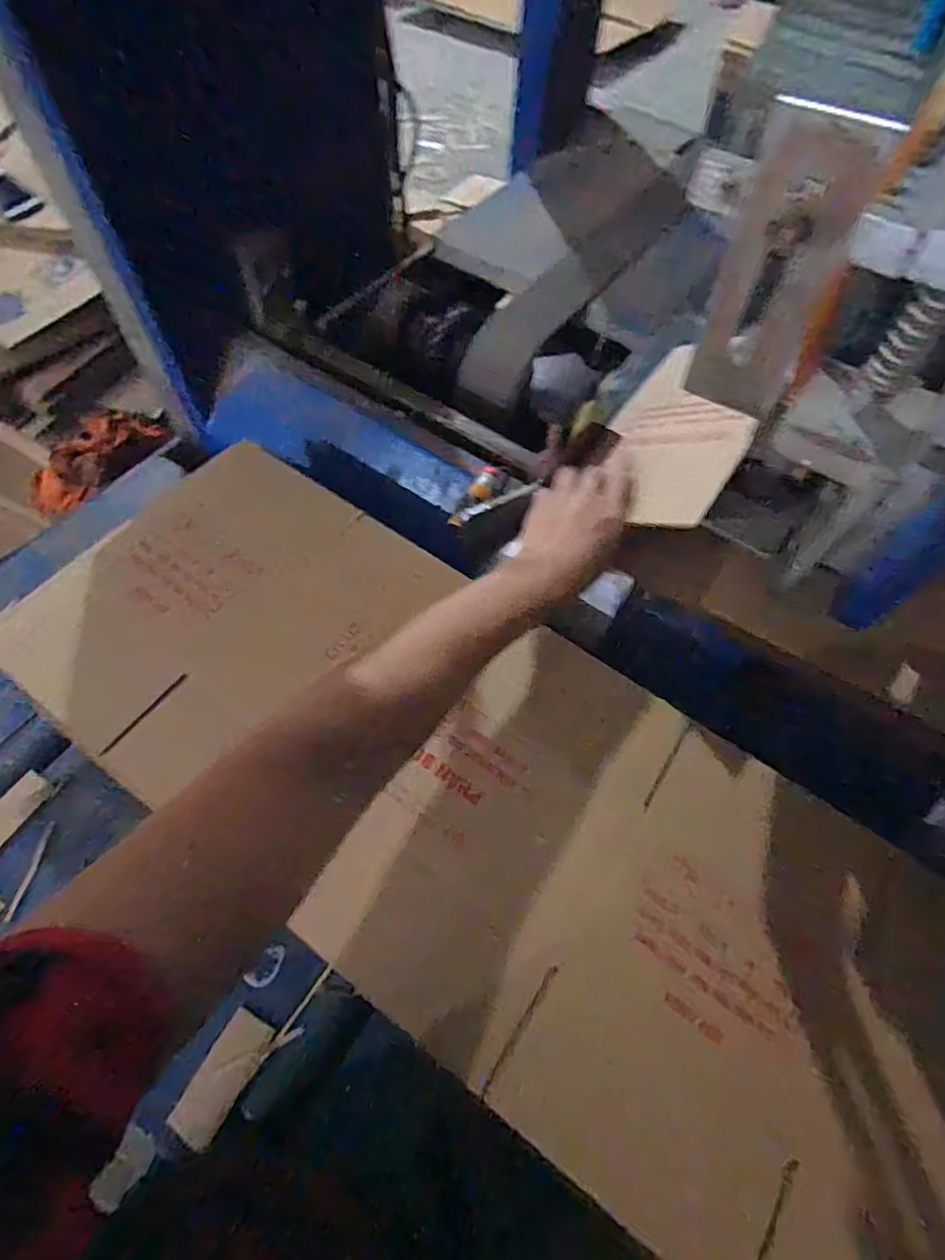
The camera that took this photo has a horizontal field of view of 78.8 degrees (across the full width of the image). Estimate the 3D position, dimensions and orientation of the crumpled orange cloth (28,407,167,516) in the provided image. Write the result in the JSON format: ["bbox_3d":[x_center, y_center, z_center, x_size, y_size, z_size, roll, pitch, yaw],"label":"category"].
[{"bbox_3d":[-0.783,-0.329,1.150,0.293,0.090,0.107,-38,67,8],"label":"crumpled orange cloth"}]

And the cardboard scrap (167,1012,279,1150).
[{"bbox_3d":[-0.187,0.334,0.431,0.035,0.004,0.079,31,53,2],"label":"cardboard scrap"}]

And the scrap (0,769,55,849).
[{"bbox_3d":[-0.423,0.172,0.518,0.029,0.005,0.089,40,71,-10],"label":"scrap"}]

